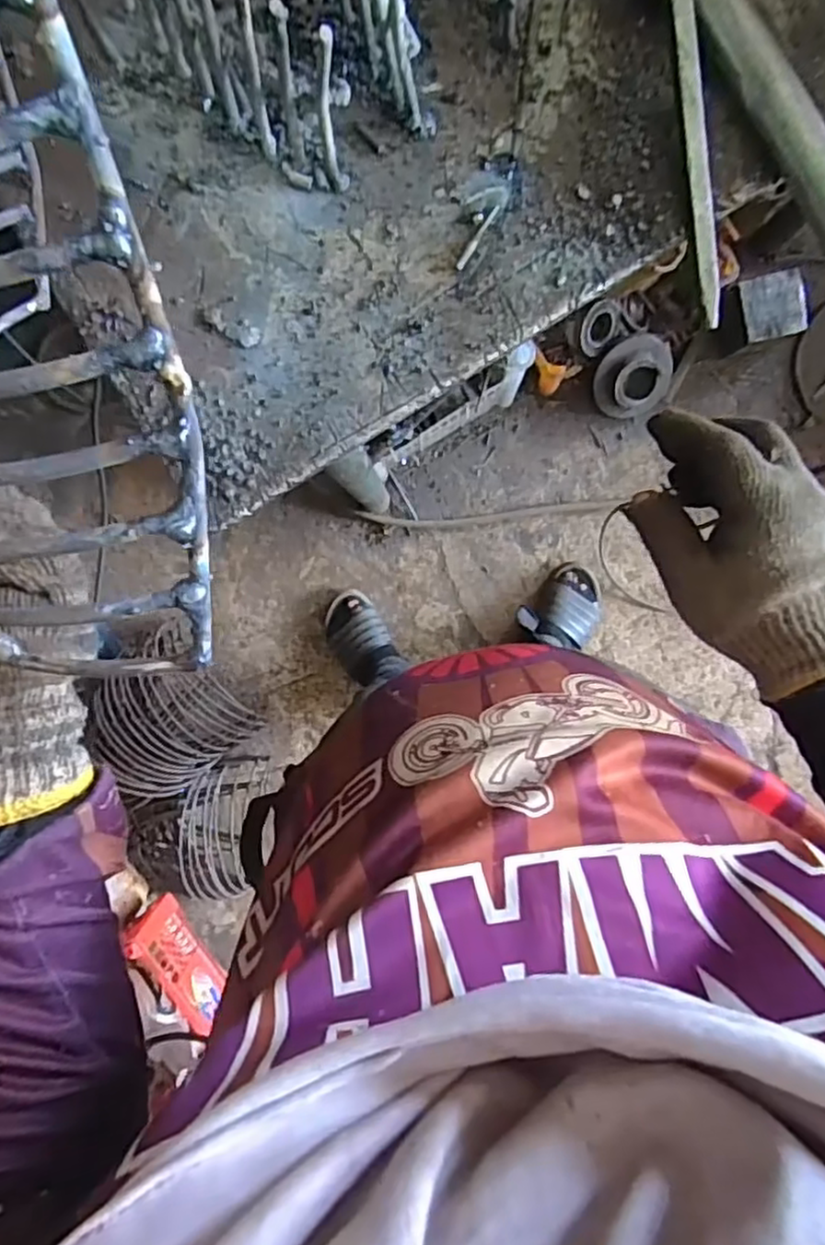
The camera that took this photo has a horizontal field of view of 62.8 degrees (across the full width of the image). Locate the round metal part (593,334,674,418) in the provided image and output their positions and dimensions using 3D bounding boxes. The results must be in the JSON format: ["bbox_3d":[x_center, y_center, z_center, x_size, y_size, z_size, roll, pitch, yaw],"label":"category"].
[{"bbox_3d":[0.378,-0.419,1.152,0.131,0.045,0.131,0,125,0],"label":"round metal part"}]

